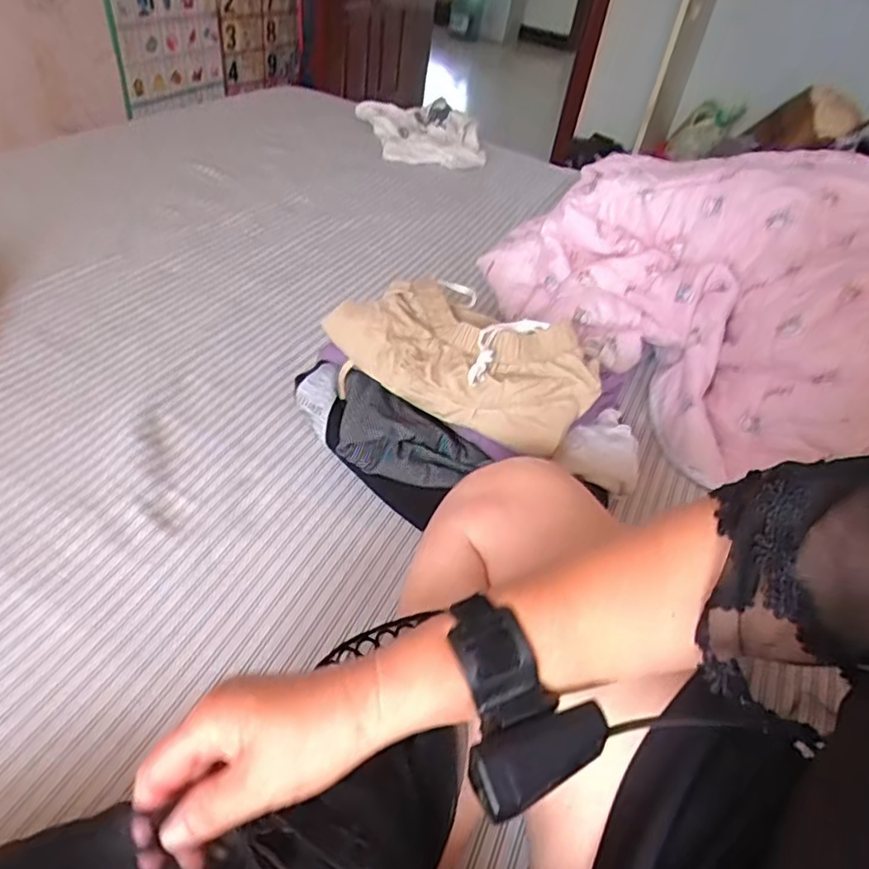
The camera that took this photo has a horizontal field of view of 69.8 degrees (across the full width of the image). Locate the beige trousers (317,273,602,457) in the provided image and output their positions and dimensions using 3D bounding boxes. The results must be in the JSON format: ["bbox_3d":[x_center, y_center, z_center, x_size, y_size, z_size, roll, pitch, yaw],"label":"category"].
[{"bbox_3d":[0.038,-0.086,0.648,0.259,0.075,0.148,28,45,18],"label":"beige trousers"}]

